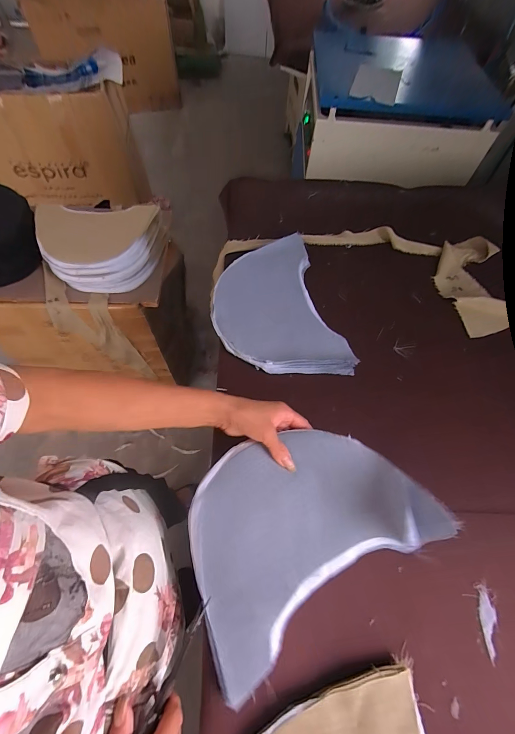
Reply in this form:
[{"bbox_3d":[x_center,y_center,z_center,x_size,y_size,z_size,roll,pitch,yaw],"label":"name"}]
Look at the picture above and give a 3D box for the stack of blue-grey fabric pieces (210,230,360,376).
[{"bbox_3d":[0.027,-0.106,0.554,0.205,0.033,0.293,-13,64,-8],"label":"stack of blue-grey fabric pieces"}]

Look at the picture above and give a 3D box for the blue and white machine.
[{"bbox_3d":[0.410,-0.830,0.987,0.495,0.222,0.477,-1,63,-2],"label":"blue and white machine"}]

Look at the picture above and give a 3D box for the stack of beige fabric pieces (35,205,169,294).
[{"bbox_3d":[-0.401,-0.306,0.809,0.306,0.110,0.196,-9,64,-6],"label":"stack of beige fabric pieces"}]

